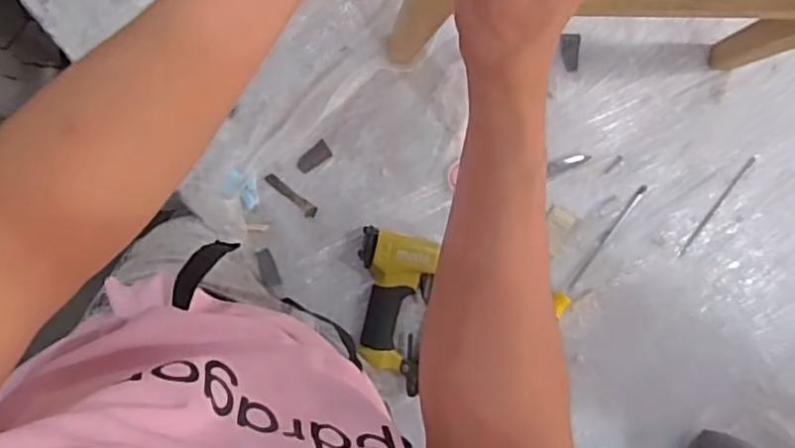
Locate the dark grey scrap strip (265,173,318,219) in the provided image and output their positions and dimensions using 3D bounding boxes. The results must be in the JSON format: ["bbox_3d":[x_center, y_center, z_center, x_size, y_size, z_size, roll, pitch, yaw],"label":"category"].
[{"bbox_3d":[-0.132,-0.035,0.803,0.076,0.012,0.016,39,87,-8],"label":"dark grey scrap strip"}]

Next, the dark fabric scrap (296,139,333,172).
[{"bbox_3d":[-0.105,-0.083,0.809,0.046,0.005,0.023,-38,97,-4],"label":"dark fabric scrap"}]

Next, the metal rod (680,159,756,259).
[{"bbox_3d":[0.429,-0.023,0.866,0.011,0.005,0.165,39,87,-8],"label":"metal rod"}]

